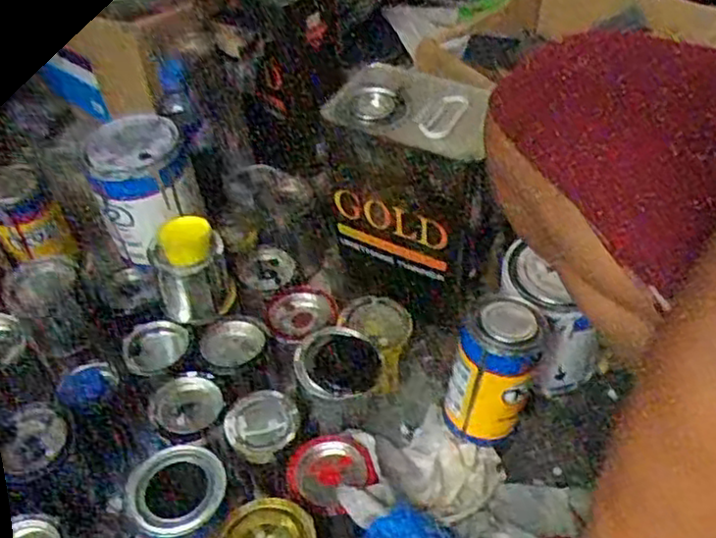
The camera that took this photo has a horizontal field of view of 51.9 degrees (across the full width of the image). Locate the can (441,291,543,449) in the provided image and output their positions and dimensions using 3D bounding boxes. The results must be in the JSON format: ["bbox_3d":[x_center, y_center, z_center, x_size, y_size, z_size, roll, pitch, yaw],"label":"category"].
[{"bbox_3d":[0.122,0.092,0.672,0.071,0.139,0.078,11,48,15],"label":"can"}]

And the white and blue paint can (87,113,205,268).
[{"bbox_3d":[-0.221,-0.080,0.773,0.094,0.140,0.089,-1,46,1],"label":"white and blue paint can"}]

